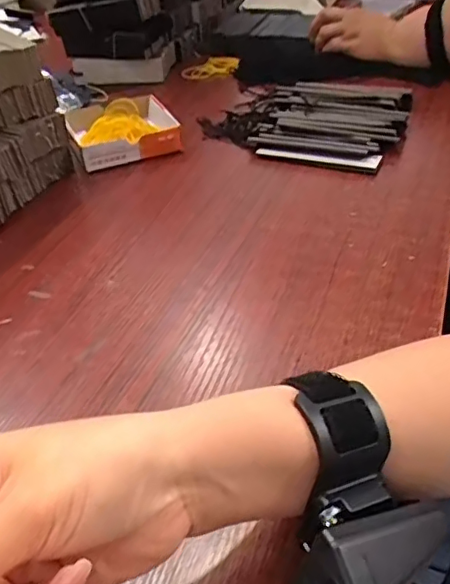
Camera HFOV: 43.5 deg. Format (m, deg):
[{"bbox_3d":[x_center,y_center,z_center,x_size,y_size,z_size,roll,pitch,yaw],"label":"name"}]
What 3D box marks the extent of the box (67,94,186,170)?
[{"bbox_3d":[-0.118,-0.184,0.646,0.113,0.035,0.130,-17,39,-15],"label":"box"}]

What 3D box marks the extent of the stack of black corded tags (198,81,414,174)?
[{"bbox_3d":[0.094,-0.209,0.657,0.219,0.030,0.191,13,41,22],"label":"stack of black corded tags"}]

